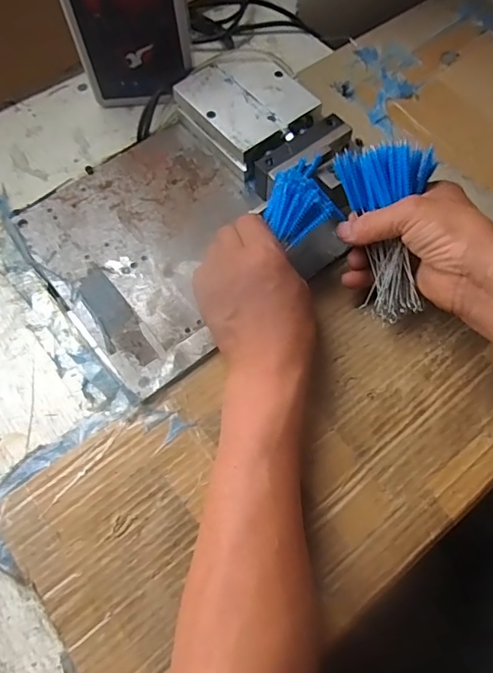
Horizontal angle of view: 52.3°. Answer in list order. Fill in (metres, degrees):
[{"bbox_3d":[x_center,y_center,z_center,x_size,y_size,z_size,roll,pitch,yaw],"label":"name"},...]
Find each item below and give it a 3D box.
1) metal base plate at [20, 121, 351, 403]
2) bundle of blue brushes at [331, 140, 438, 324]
[{"bbox_3d":[-0.074,-0.090,0.460,0.210,0.014,0.228,-37,69,-15],"label":"metal base plate"},{"bbox_3d":[0.111,-0.081,0.395,0.074,0.044,0.133,-13,102,-4],"label":"bundle of blue brushes"}]

